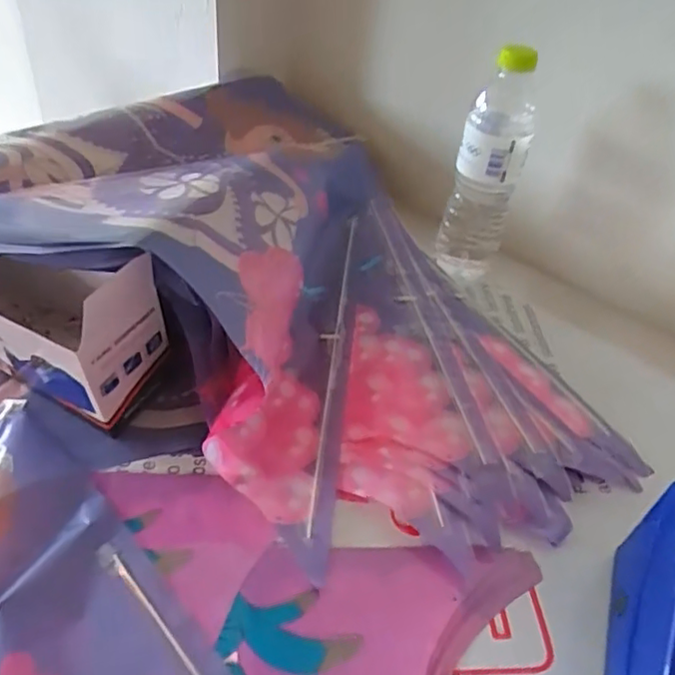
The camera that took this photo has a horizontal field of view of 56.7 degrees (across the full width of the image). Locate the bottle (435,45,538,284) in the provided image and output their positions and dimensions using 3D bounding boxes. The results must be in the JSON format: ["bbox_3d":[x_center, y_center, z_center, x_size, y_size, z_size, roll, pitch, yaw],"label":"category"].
[{"bbox_3d":[0.143,-0.157,0.599,0.059,0.217,0.055,17,44,9],"label":"bottle"}]

